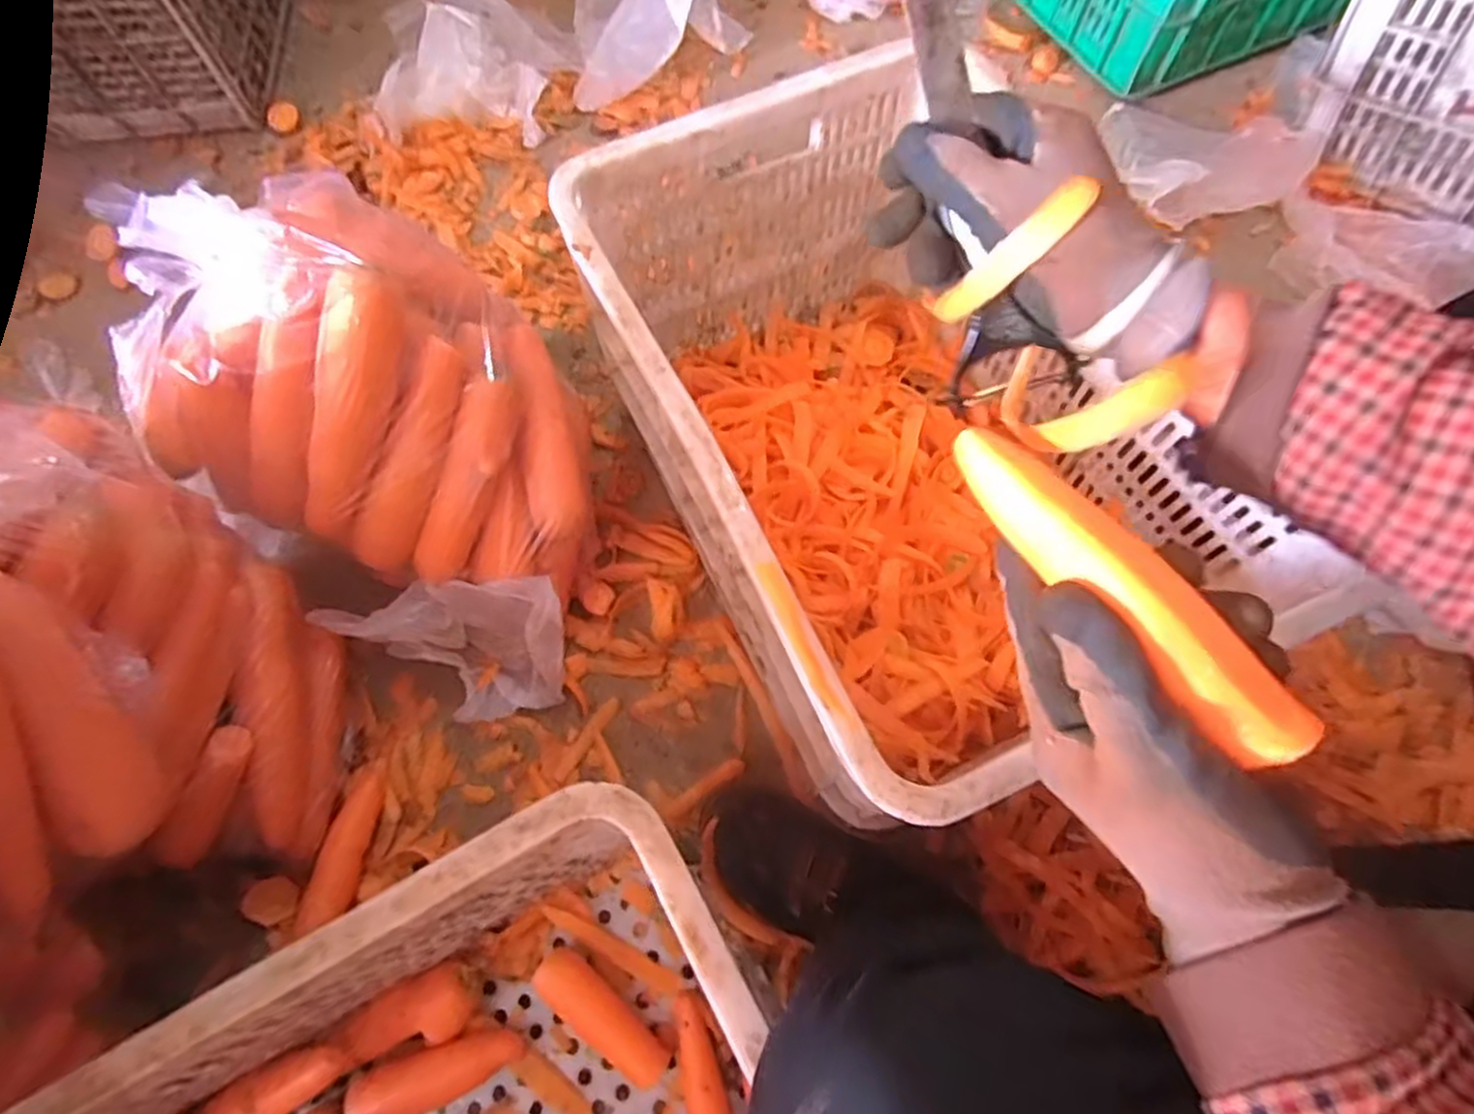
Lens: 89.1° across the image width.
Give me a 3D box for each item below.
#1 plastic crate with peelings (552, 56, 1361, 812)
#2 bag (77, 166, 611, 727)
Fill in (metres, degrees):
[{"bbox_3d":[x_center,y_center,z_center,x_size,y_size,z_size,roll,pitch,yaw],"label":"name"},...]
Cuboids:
[{"bbox_3d":[0.105,-0.085,0.611,0.311,0.270,0.509,-24,70,-10],"label":"plastic crate with peelings"},{"bbox_3d":[-0.267,-0.091,0.608,0.364,0.273,0.265,40,73,15],"label":"bag"}]

